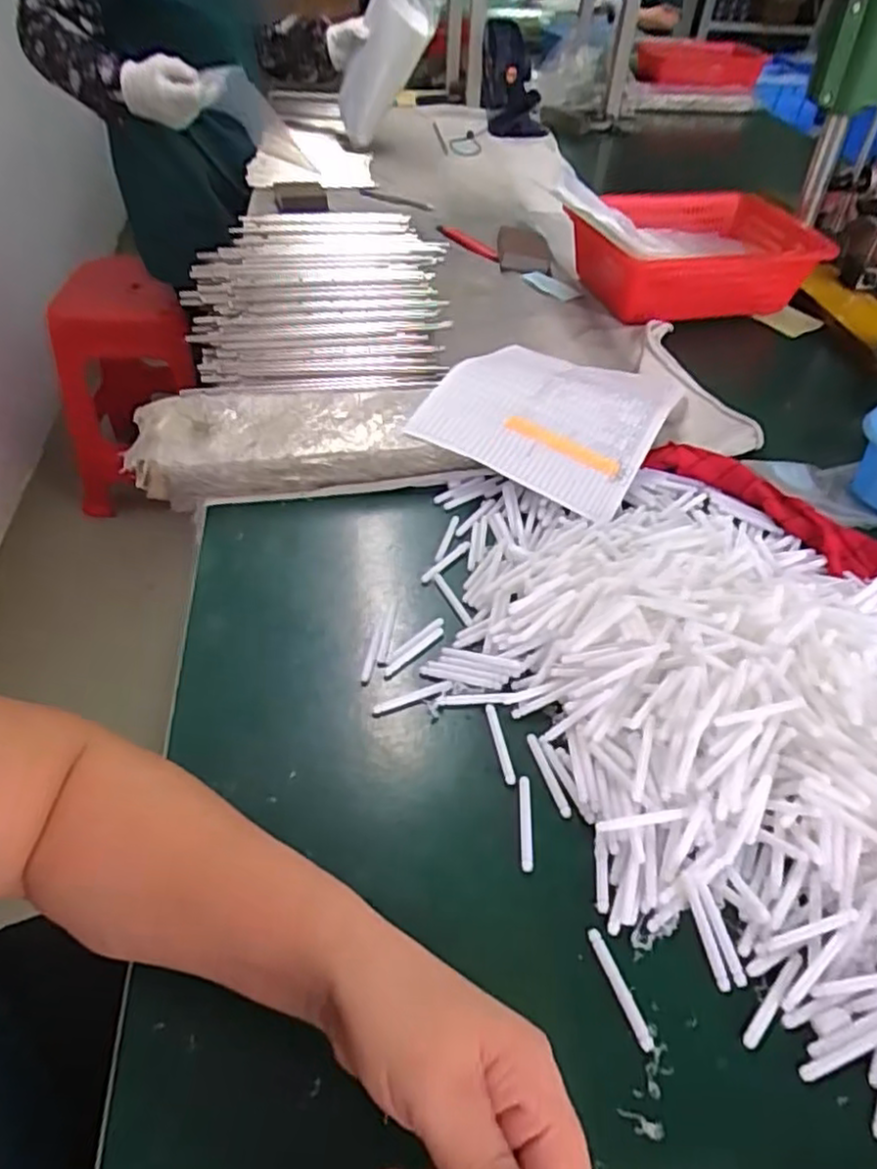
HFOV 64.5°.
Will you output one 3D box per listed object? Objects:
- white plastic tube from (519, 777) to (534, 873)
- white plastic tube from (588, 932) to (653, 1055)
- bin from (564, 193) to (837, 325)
[{"bbox_3d":[0.054,0.147,0.427,0.008,0.005,0.058,4,46,0],"label":"white plastic tube"},{"bbox_3d":[0.095,0.211,0.365,0.007,0.004,0.059,-13,49,-15],"label":"white plastic tube"},{"bbox_3d":[0.341,-0.453,0.951,0.348,0.093,0.224,-11,48,-13],"label":"bin"}]

